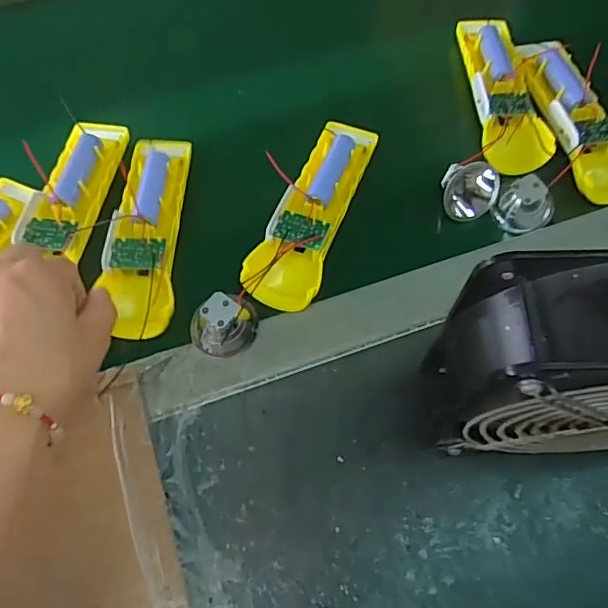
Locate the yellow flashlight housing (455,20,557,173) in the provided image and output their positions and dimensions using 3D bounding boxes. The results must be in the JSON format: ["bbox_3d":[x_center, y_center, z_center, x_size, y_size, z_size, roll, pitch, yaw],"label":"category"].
[{"bbox_3d":[0.156,-0.169,0.439,0.047,0.033,0.150,-2,64,0],"label":"yellow flashlight housing"}]

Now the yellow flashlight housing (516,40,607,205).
[{"bbox_3d":[0.208,-0.146,0.424,0.046,0.034,0.154,-14,64,-6],"label":"yellow flashlight housing"}]

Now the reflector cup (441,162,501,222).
[{"bbox_3d":[0.121,-0.083,0.412,0.038,0.026,0.042,25,107,24],"label":"reflector cup"}]

